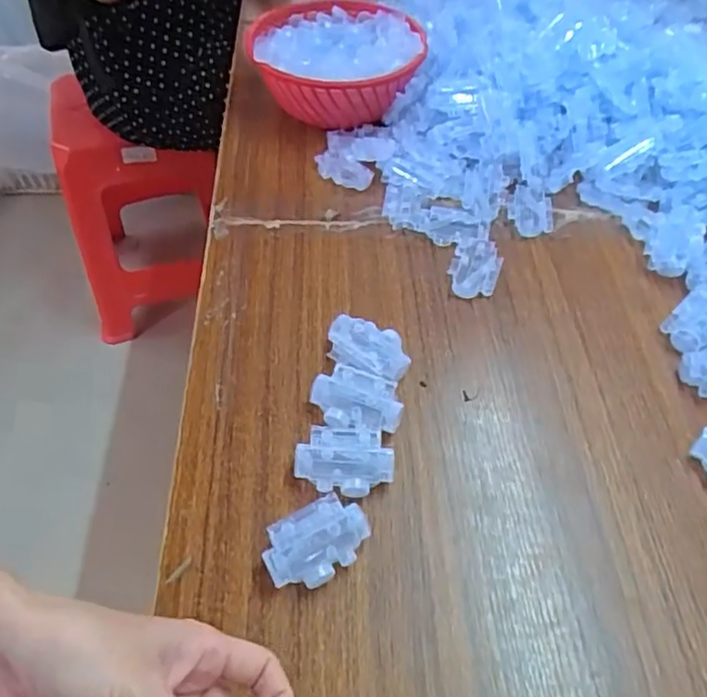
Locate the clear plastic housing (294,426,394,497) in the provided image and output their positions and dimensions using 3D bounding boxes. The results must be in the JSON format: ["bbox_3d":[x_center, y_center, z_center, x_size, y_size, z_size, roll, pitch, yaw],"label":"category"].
[{"bbox_3d":[-0.007,0.084,0.441,0.070,0.028,0.047,0,53,-1],"label":"clear plastic housing"}]

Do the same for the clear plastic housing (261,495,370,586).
[{"bbox_3d":[-0.024,0.131,0.405,0.070,0.029,0.045,-28,58,-21],"label":"clear plastic housing"}]

